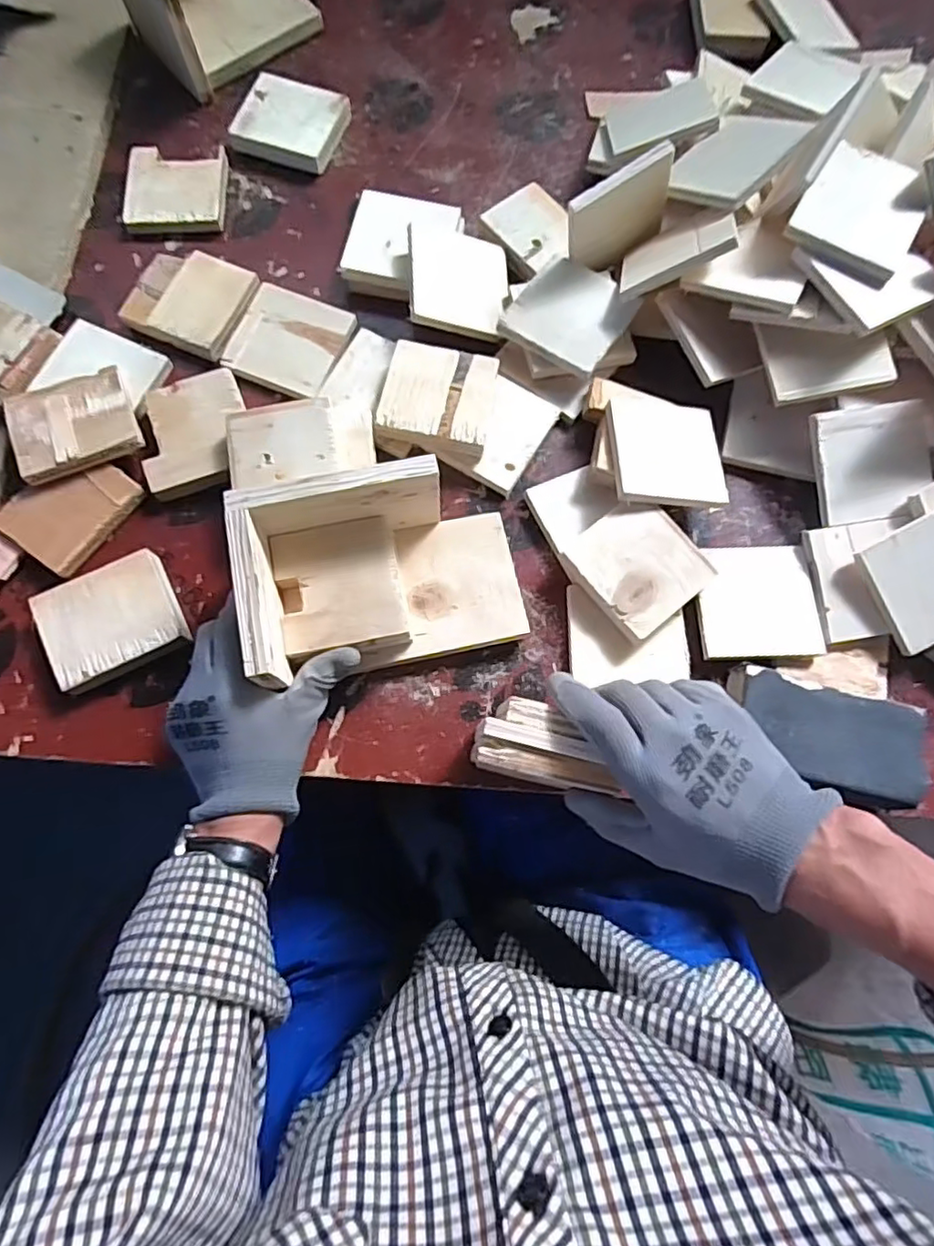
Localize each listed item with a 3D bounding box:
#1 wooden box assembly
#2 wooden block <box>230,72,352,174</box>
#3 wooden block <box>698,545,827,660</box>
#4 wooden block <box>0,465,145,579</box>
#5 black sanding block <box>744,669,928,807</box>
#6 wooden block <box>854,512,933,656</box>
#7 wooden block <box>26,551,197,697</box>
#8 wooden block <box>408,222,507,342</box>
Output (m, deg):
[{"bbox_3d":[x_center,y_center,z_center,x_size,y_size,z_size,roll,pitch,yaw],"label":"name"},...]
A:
[{"bbox_3d":[-0.057,-0.037,0.440,0.185,0.081,0.120,-14,76,-6],"label":"wooden box assembly"},{"bbox_3d":[-0.168,-0.476,0.594,0.089,0.018,0.081,19,75,3],"label":"wooden block"},{"bbox_3d":[0.229,-0.019,0.491,0.088,0.011,0.092,-1,75,-2],"label":"wooden block"},{"bbox_3d":[-0.312,-0.091,0.488,0.076,0.011,0.091,35,77,7],"label":"wooden block"},{"bbox_3d":[0.264,0.083,0.456,0.131,0.023,0.071,17,73,-1],"label":"black sanding block"},{"bbox_3d":[0.361,-0.035,0.483,0.091,0.010,0.090,-28,93,0],"label":"wooden block"},{"bbox_3d":[-0.263,-0.002,0.463,0.092,0.020,0.079,-27,78,-9],"label":"wooden block"},{"bbox_3d":[-0.007,-0.294,0.536,0.087,0.008,0.096,5,75,-20],"label":"wooden block"}]

